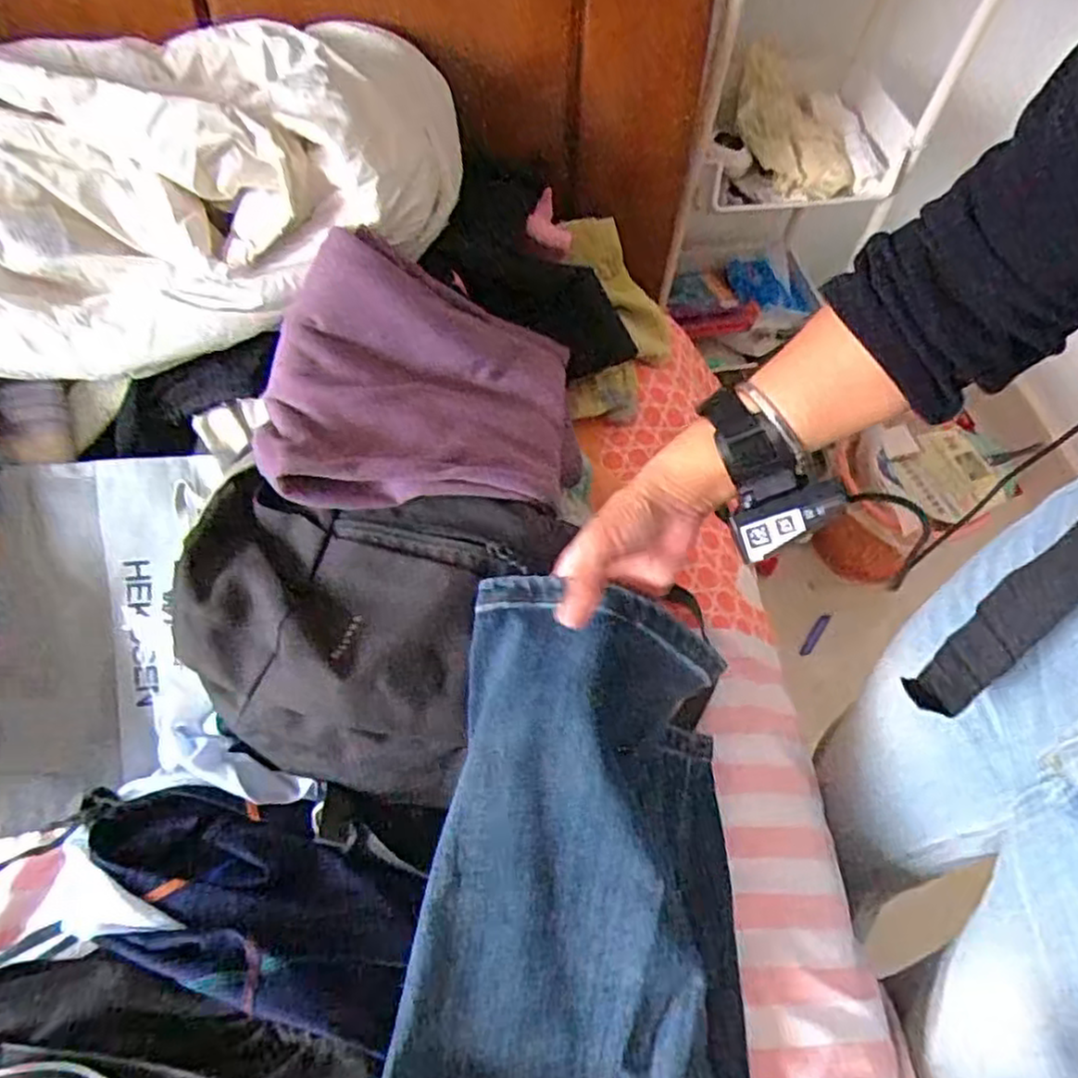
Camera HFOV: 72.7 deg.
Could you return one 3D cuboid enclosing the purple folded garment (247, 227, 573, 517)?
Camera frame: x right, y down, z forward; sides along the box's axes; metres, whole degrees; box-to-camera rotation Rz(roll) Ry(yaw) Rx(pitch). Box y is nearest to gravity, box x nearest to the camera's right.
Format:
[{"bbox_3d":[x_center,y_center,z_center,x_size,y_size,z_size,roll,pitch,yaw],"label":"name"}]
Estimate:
[{"bbox_3d":[-0.085,-0.123,0.563,0.236,0.120,0.191,-9,59,-9],"label":"purple folded garment"}]

